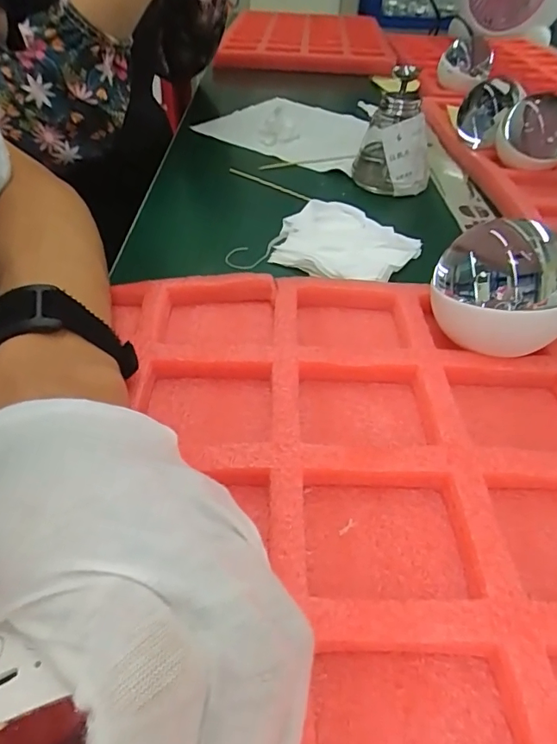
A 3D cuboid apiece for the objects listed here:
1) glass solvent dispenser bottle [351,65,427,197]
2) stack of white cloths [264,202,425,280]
[{"bbox_3d":[0.118,-0.244,0.489,0.073,0.097,0.065,6,42,5],"label":"glass solvent dispenser bottle"},{"bbox_3d":[0.057,-0.110,0.406,0.116,0.018,0.103,8,42,7],"label":"stack of white cloths"}]

